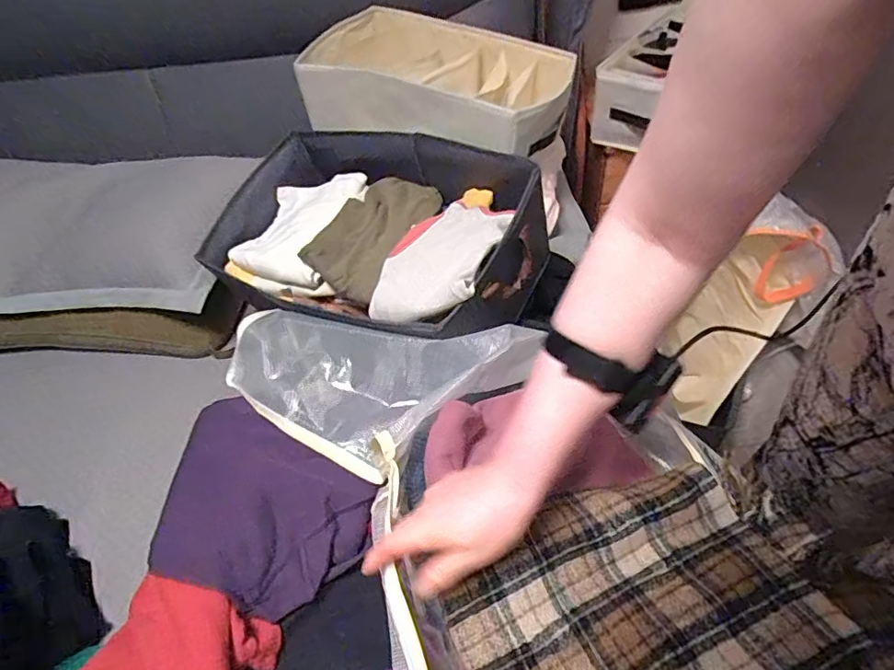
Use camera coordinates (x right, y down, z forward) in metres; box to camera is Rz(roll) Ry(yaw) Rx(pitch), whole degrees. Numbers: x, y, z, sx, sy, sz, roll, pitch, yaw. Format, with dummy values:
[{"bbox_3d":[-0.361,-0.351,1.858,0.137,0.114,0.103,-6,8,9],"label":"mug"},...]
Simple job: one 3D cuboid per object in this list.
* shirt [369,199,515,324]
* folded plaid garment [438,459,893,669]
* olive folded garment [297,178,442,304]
[{"bbox_3d":[-0.008,-0.102,0.691,0.145,0.048,0.217,15,51,20],"label":"shirt"},{"bbox_3d":[0.184,0.250,0.444,0.326,0.084,0.279,-20,48,-11],"label":"folded plaid garment"},{"bbox_3d":[-0.102,-0.157,0.804,0.137,0.058,0.233,24,54,27],"label":"olive folded garment"}]

